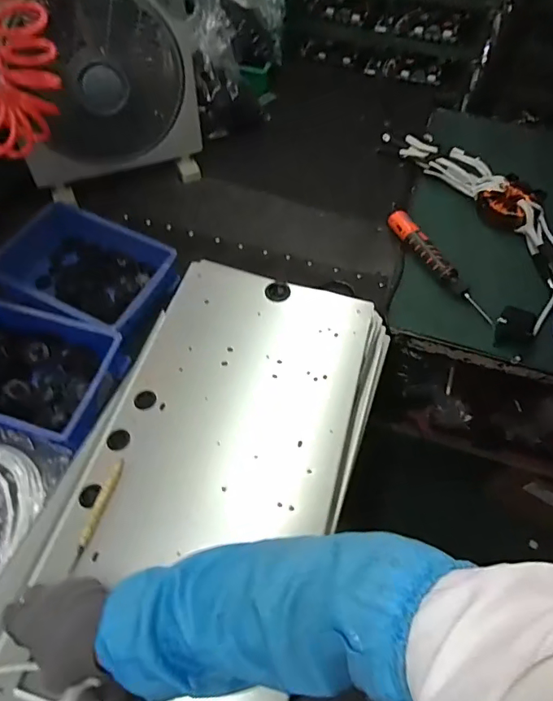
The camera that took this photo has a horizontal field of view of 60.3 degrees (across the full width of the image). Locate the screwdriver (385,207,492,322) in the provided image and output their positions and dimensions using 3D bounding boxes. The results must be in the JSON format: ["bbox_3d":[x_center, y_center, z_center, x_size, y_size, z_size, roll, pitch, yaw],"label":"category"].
[{"bbox_3d":[0.328,-0.179,0.966,0.043,0.044,0.302,-29,64,-18],"label":"screwdriver"}]

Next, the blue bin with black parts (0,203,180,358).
[{"bbox_3d":[-0.366,-0.137,0.902,0.318,0.091,0.219,22,60,11],"label":"blue bin with black parts"}]

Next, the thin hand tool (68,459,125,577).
[{"bbox_3d":[-0.212,0.192,0.565,0.013,0.007,0.130,15,59,7],"label":"thin hand tool"}]

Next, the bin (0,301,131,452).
[{"bbox_3d":[-0.430,0.034,0.791,0.326,0.101,0.188,14,59,7],"label":"bin"}]

